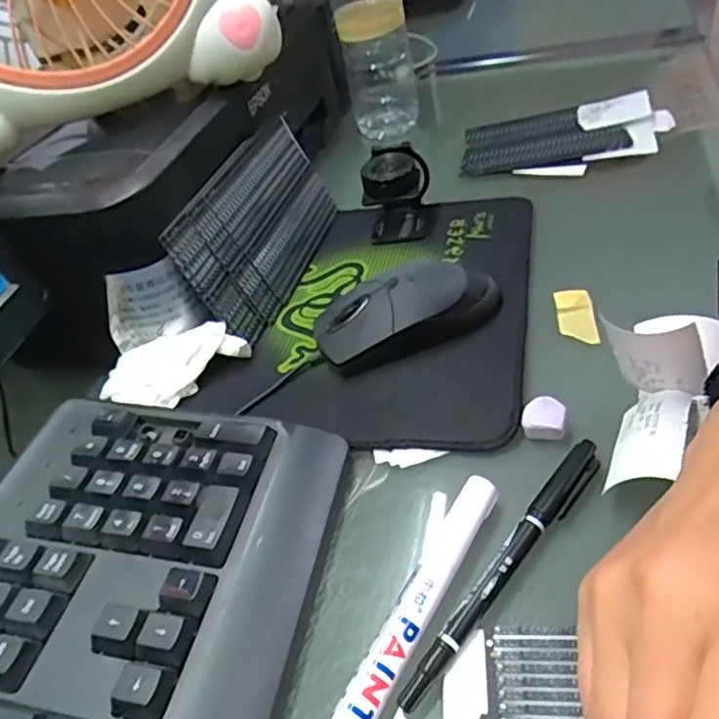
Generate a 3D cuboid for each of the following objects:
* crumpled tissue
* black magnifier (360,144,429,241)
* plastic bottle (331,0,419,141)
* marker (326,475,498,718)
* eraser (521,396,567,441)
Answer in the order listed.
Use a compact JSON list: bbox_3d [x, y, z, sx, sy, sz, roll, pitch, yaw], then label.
[{"bbox_3d":[-0.113,0.006,0.382,0.090,0.026,0.040,-23,42,3],"label":"crumpled tissue"},{"bbox_3d":[0.029,-0.125,0.471,0.048,0.057,0.055,2,43,8],"label":"black magnifier"},{"bbox_3d":[0.012,-0.317,0.568,0.076,0.226,0.066,-9,40,7],"label":"plastic bottle"},{"bbox_3d":[0.018,0.104,0.243,0.015,0.020,0.141,15,49,32],"label":"marker"},{"bbox_3d":[0.090,0.029,0.308,0.019,0.011,0.019,0,42,17],"label":"eraser"}]

